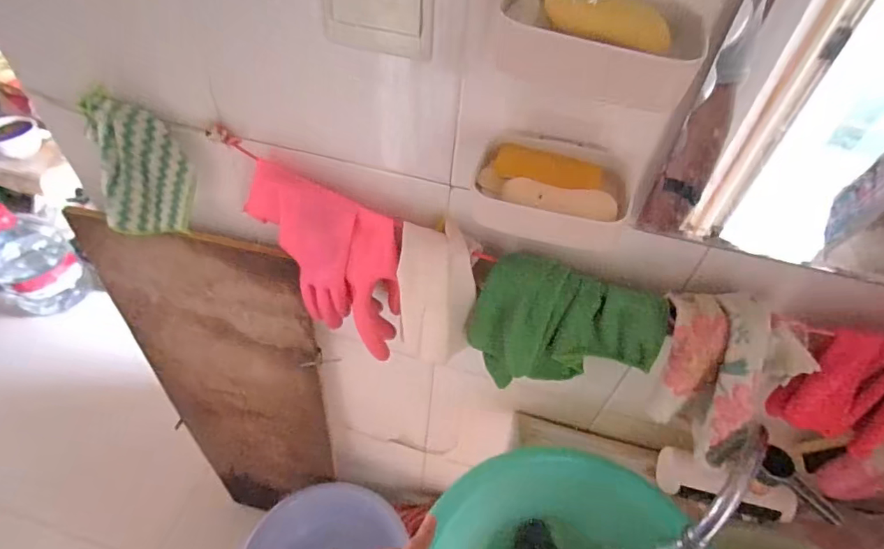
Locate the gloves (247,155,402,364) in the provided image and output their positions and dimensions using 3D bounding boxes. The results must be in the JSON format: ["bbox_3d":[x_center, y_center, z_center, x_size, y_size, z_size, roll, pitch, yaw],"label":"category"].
[{"bbox_3d":[-0.133,-0.020,0.534,0.202,0.175,0.067,27,52,19],"label":"gloves"}]

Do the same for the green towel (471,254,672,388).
[{"bbox_3d":[0.120,0.057,0.488,0.173,0.142,0.057,8,48,3],"label":"green towel"}]

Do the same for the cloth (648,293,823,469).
[{"bbox_3d":[0.254,0.085,0.443,0.106,0.115,0.112,-32,57,-28],"label":"cloth"}]

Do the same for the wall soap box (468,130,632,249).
[{"bbox_3d":[0.091,-0.068,0.382,0.126,0.042,0.104,18,49,12],"label":"wall soap box"}]

